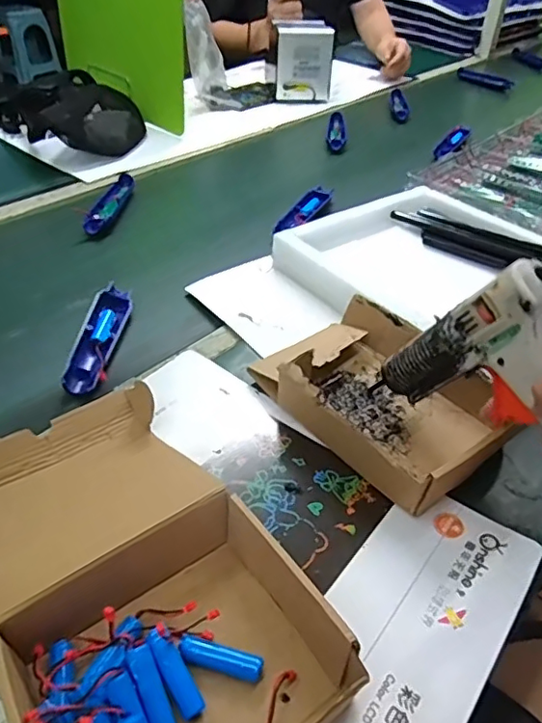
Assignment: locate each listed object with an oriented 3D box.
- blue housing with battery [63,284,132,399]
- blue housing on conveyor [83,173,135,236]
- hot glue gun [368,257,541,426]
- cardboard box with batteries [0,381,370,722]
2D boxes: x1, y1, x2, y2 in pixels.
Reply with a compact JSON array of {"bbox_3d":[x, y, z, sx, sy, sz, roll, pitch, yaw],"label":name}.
[{"bbox_3d":[-0.182,-0.027,0.598,0.038,0.025,0.161,3,41,0],"label":"blue housing with battery"},{"bbox_3d":[-0.241,-0.237,0.844,0.034,0.022,0.178,4,41,1],"label":"blue housing on conveyor"},{"bbox_3d":[0.175,0.005,0.409,0.034,0.142,0.194,-31,49,-31],"label":"hot glue gun"},{"bbox_3d":[-0.100,0.131,0.373,0.169,0.053,0.299,-25,48,-28],"label":"cardboard box with batteries"}]

